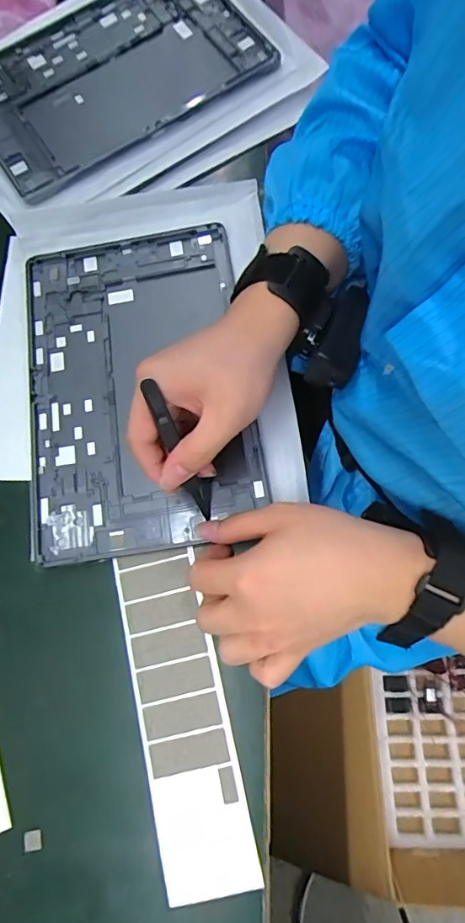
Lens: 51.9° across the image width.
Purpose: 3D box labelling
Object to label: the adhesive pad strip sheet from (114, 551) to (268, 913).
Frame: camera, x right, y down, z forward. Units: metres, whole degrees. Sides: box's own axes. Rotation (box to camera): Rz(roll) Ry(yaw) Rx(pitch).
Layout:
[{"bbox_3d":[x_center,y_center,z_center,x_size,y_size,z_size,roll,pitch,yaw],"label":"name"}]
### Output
[{"bbox_3d":[-0.033,0.160,0.307,0.057,0.004,0.201,-15,74,3],"label":"adhesive pad strip sheet"}]

